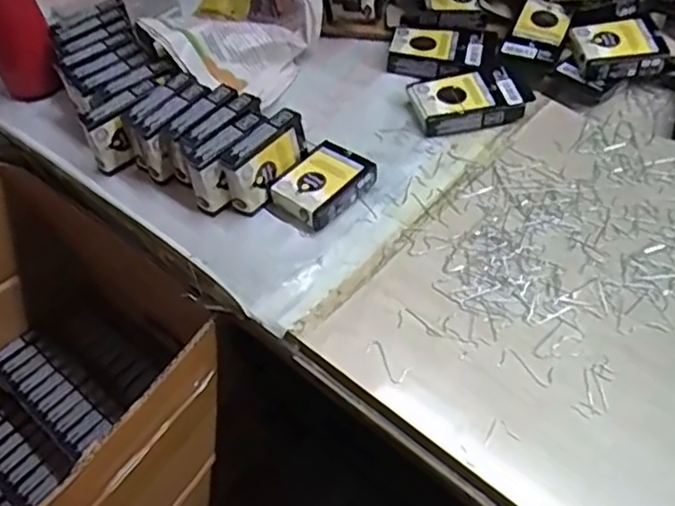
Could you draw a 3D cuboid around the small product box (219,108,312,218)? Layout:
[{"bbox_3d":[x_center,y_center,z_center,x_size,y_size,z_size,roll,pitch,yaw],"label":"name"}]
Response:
[{"bbox_3d":[-0.055,-0.072,0.517,0.024,0.053,0.077,33,60,29],"label":"small product box"}]

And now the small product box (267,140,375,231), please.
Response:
[{"bbox_3d":[-0.011,-0.056,0.522,0.055,0.023,0.075,30,59,27],"label":"small product box"}]

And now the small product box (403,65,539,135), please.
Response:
[{"bbox_3d":[0.116,-0.135,0.574,0.096,0.023,0.058,-13,50,-5],"label":"small product box"}]

